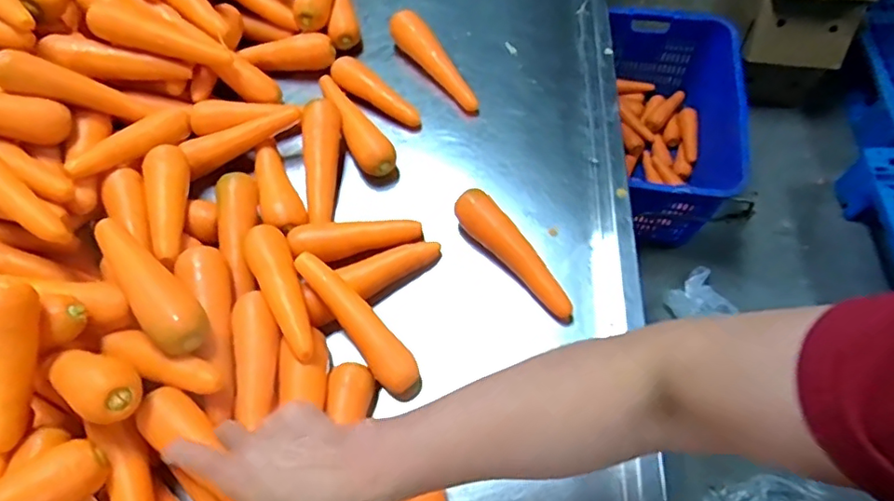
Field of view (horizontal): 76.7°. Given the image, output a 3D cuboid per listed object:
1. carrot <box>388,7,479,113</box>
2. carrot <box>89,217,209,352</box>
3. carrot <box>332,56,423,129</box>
[{"bbox_3d":[-0.020,-0.254,0.754,0.036,0.050,0.177,-31,64,-14],"label":"carrot"},{"bbox_3d":[-0.286,0.031,0.543,0.048,0.042,0.177,-40,66,-18],"label":"carrot"},{"bbox_3d":[-0.095,-0.206,0.737,0.140,0.033,0.037,37,69,21],"label":"carrot"}]

